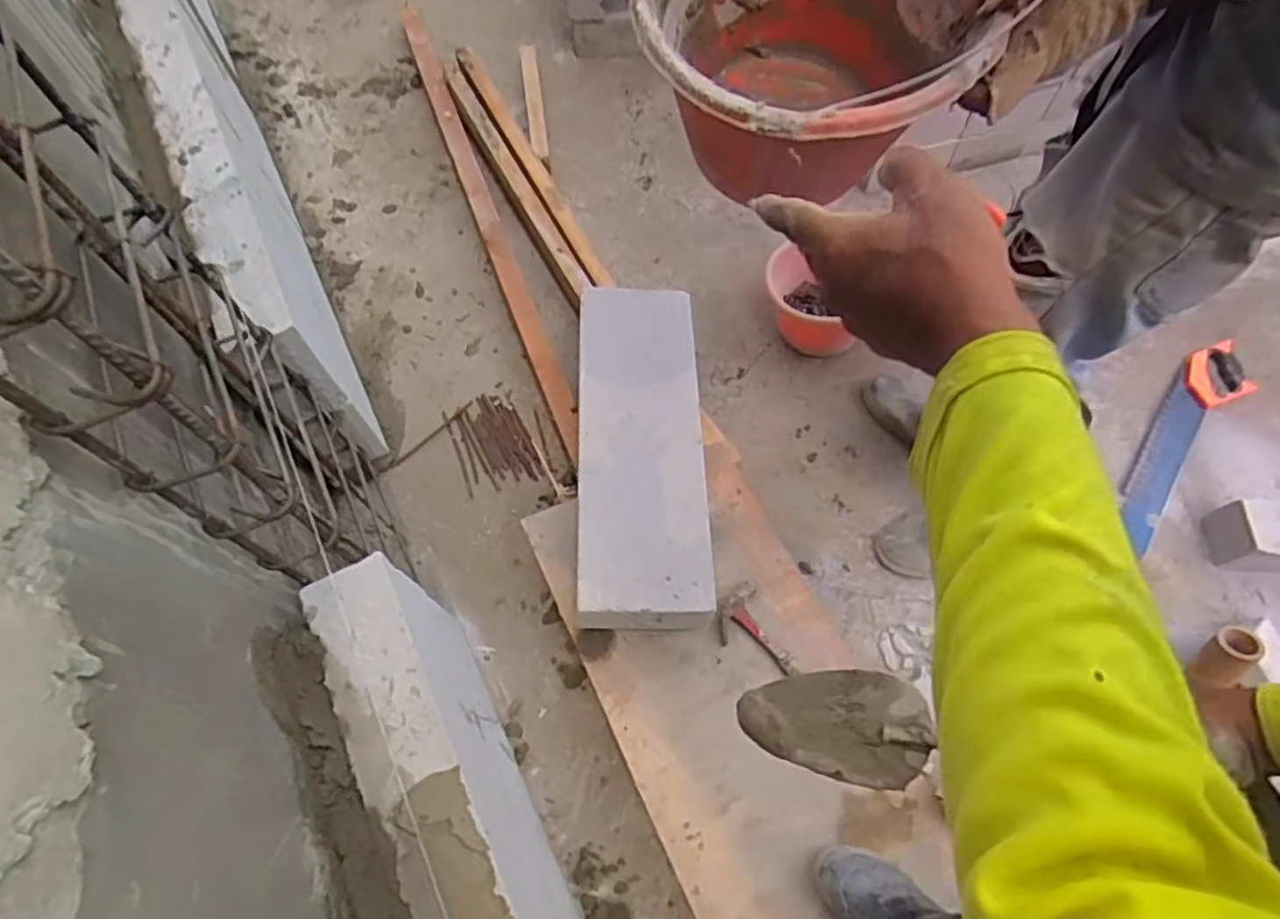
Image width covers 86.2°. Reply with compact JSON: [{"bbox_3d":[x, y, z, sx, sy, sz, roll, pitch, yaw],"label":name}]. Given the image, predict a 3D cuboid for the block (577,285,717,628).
[{"bbox_3d":[-0.001,-0.039,1.118,0.203,0.120,0.603,-2,66,0],"label":"block"}]

